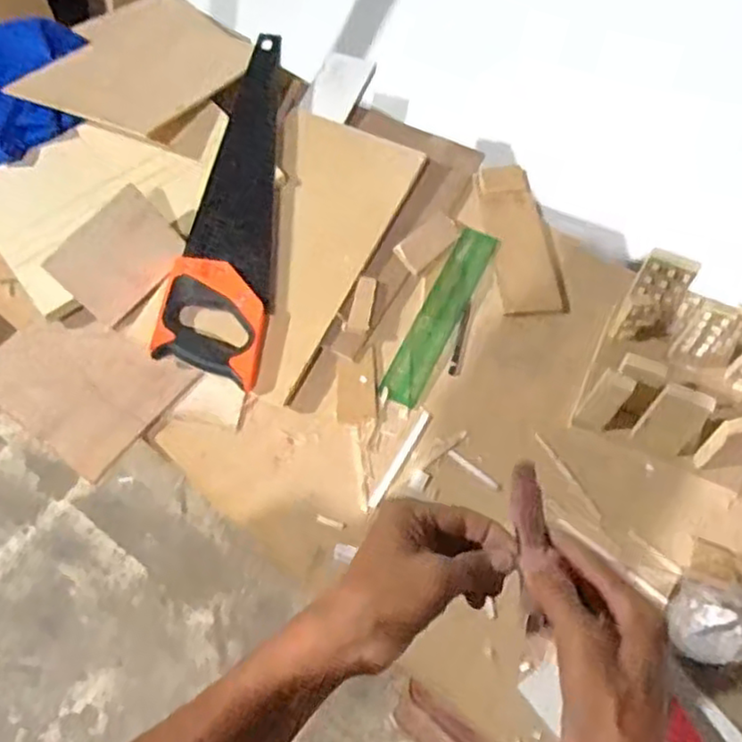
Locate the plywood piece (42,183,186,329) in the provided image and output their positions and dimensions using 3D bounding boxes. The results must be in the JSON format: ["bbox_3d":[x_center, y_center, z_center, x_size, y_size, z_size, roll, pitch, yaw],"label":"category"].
[{"bbox_3d":[-0.272,-0.124,0.748,0.126,0.093,0.011,-48,30,-11],"label":"plywood piece"}]

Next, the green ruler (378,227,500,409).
[{"bbox_3d":[0.082,-0.068,0.802,0.046,0.004,0.250,27,66,3],"label":"green ruler"}]

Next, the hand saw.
[{"bbox_3d":[-0.156,-0.215,0.817,0.113,0.030,0.497,4,60,2],"label":"hand saw"}]

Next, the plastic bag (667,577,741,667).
[{"bbox_3d":[0.321,0.231,0.634,0.081,0.034,0.079,22,63,12],"label":"plastic bag"}]

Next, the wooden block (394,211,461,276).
[{"bbox_3d":[0.069,-0.156,0.834,0.042,0.010,0.090,39,67,20],"label":"wooden block"}]

